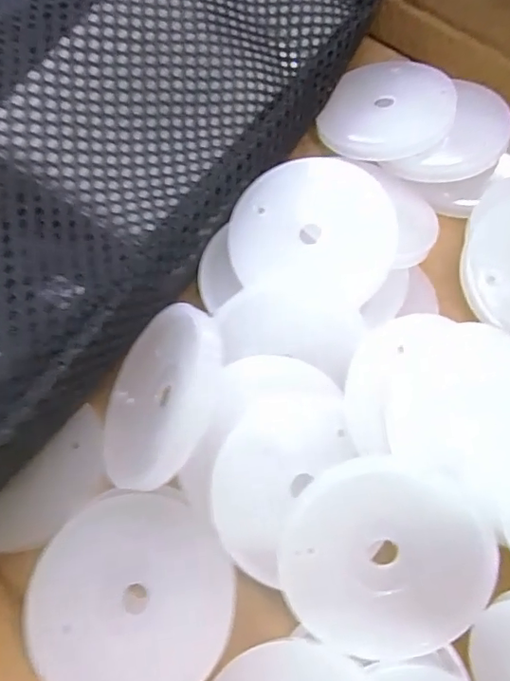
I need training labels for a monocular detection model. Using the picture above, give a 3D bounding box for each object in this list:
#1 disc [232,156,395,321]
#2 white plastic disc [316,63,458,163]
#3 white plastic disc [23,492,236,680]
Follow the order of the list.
[{"bbox_3d":[0.018,-0.032,0.168,0.049,0.006,0.050,1,75,-2],"label":"disc"},{"bbox_3d":[0.050,-0.087,0.205,0.045,0.009,0.048,-1,67,1],"label":"white plastic disc"},{"bbox_3d":[-0.033,0.068,0.142,0.051,0.007,0.050,-8,67,-2],"label":"white plastic disc"}]

